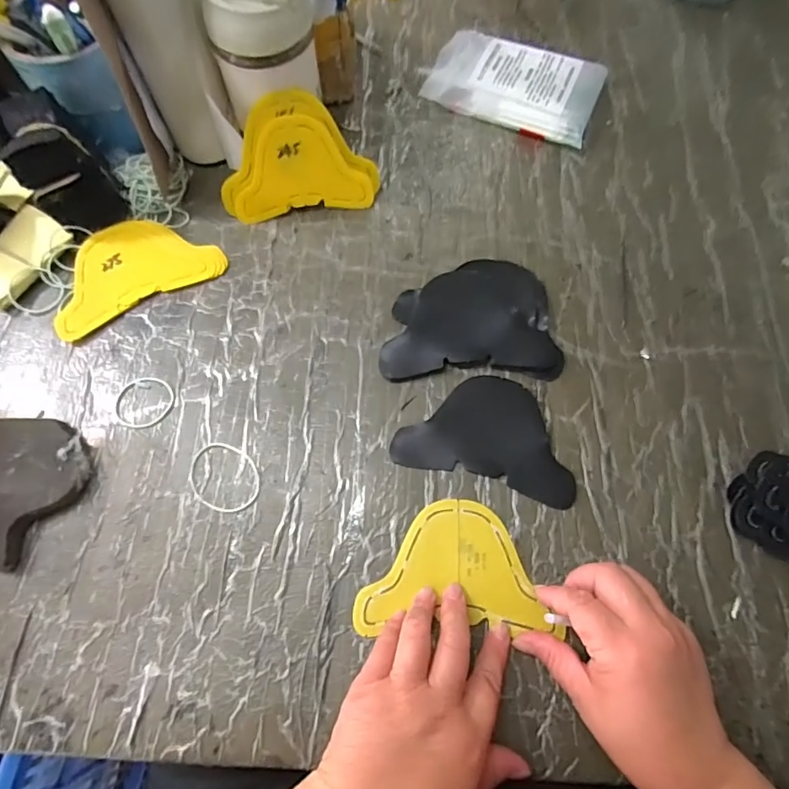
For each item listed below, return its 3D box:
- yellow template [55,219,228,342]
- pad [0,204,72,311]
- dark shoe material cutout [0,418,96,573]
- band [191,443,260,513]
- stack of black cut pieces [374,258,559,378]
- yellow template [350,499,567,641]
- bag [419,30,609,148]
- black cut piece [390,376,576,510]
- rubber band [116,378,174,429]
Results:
[{"bbox_3d":[-0.242,-0.119,0.449,0.150,0.009,0.092,-29,72,-10],"label":"yellow template"},{"bbox_3d":[-0.344,-0.125,0.443,0.060,0.015,0.093,29,72,10],"label":"pad"},{"bbox_3d":[-0.282,0.072,0.366,0.090,0.020,0.106,7,69,3],"label":"dark shoe material cutout"},{"bbox_3d":[-0.132,0.064,0.379,0.060,0.004,0.048,25,71,9],"label":"band"},{"bbox_3d":[0.065,-0.064,0.421,0.146,0.019,0.101,0,69,0],"label":"stack of black cut pieces"},{"bbox_3d":[0.040,0.121,0.350,0.129,0.006,0.088,1,69,0],"label":"yellow template"},{"bbox_3d":[0.127,-0.330,0.522,0.176,0.026,0.101,24,71,9],"label":"bag"},{"bbox_3d":[0.077,0.029,0.395,0.138,0.004,0.091,15,67,6],"label":"black cut piece"},{"bbox_3d":[-0.207,0.006,0.402,0.046,0.004,0.046,0,69,0],"label":"rubber band"}]

